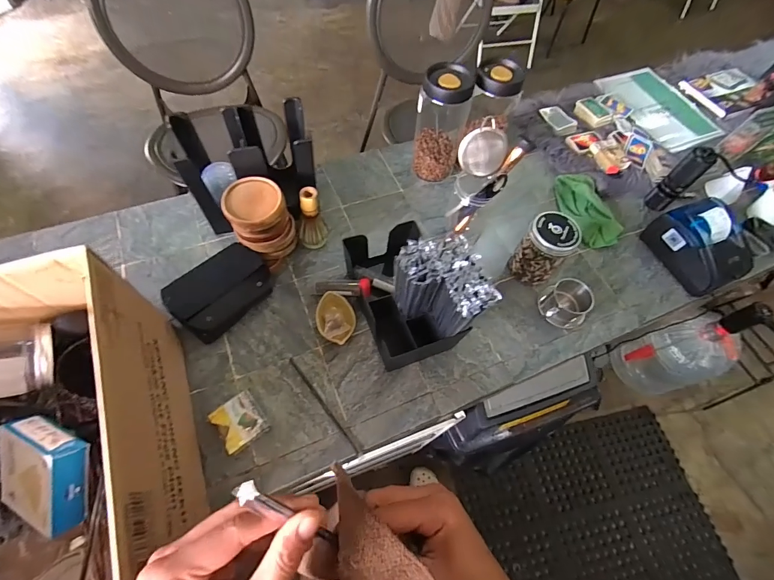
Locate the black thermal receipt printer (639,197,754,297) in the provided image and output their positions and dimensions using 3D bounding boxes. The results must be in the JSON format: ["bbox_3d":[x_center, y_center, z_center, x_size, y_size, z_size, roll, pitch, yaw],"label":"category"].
[{"bbox_3d":[0.662,-0.097,0.769,0.132,0.108,0.175,-18,64,-13],"label":"black thermal receipt printer"}]

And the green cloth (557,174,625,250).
[{"bbox_3d":[0.457,-0.187,0.845,0.104,0.039,0.200,-14,64,-11],"label":"green cloth"}]

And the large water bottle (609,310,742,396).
[{"bbox_3d":[1.134,0.265,1.463,0.219,0.452,0.230,-12,63,-11],"label":"large water bottle"}]

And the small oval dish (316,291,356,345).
[{"bbox_3d":[-0.091,0.054,0.667,0.067,0.039,0.103,-3,62,-6],"label":"small oval dish"}]

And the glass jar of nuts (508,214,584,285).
[{"bbox_3d":[0.304,-0.076,0.721,0.085,0.143,0.090,2,62,-3],"label":"glass jar of nuts"}]

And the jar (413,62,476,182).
[{"bbox_3d":[0.117,-0.354,0.799,0.106,0.215,0.101,5,61,-2],"label":"jar"}]

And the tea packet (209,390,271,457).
[{"bbox_3d":[-0.228,0.208,0.578,0.066,0.033,0.072,-34,69,-20],"label":"tea packet"}]

